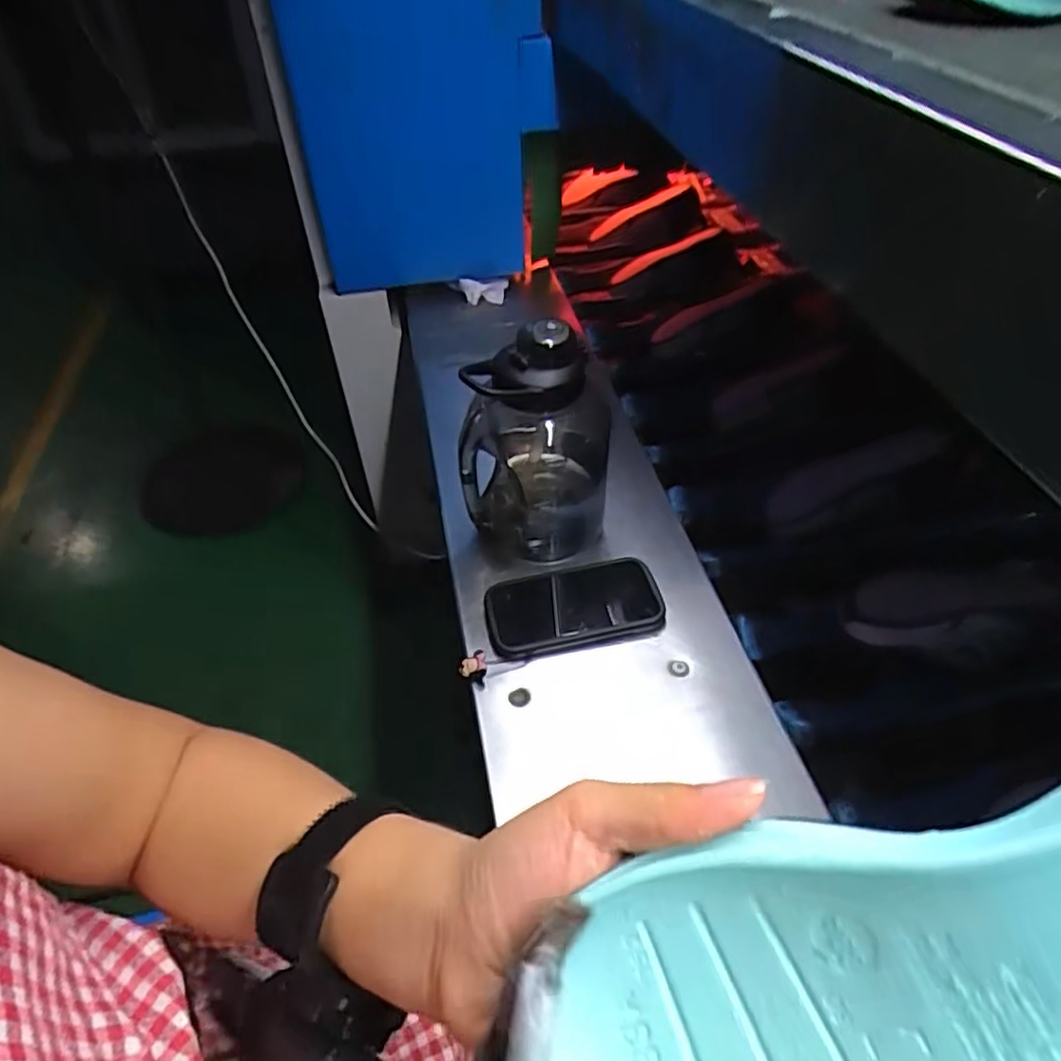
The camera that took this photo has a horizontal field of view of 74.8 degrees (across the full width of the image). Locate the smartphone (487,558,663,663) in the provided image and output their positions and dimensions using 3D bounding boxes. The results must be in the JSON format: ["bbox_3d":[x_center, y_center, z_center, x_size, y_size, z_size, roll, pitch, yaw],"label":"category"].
[{"bbox_3d":[0.039,0.068,0.622,0.154,0.017,0.079,-9,47,-7],"label":"smartphone"}]

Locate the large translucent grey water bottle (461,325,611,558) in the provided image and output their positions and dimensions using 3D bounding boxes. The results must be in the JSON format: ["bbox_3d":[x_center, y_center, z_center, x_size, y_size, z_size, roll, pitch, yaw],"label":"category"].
[{"bbox_3d":[0.003,-0.080,0.621,0.127,0.216,0.106,7,47,8],"label":"large translucent grey water bottle"}]

